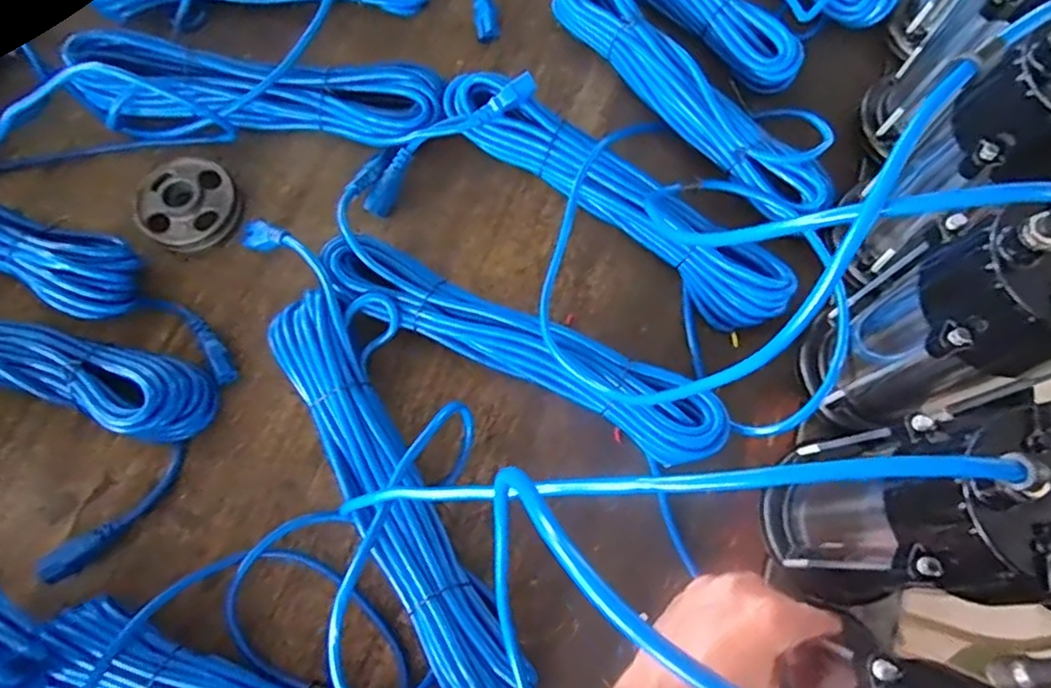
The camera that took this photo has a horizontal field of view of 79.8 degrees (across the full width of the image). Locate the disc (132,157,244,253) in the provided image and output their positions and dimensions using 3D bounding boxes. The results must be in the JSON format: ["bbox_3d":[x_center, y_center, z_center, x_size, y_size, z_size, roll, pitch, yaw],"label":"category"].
[{"bbox_3d":[-0.308,-0.130,0.572,0.085,0.027,0.089,0,72,-1],"label":"disc"}]

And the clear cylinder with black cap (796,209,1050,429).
[{"bbox_3d":[0.271,-0.009,0.410,0.080,0.225,0.085,0,72,-1],"label":"clear cylinder with black cap"}]

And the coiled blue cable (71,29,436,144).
[{"bbox_3d":[-0.247,-0.234,0.593,0.344,0.055,0.088,5,72,1],"label":"coiled blue cable"}]

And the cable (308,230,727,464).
[{"bbox_3d":[-0.004,0.001,0.514,0.346,0.056,0.067,25,73,7],"label":"cable"}]

